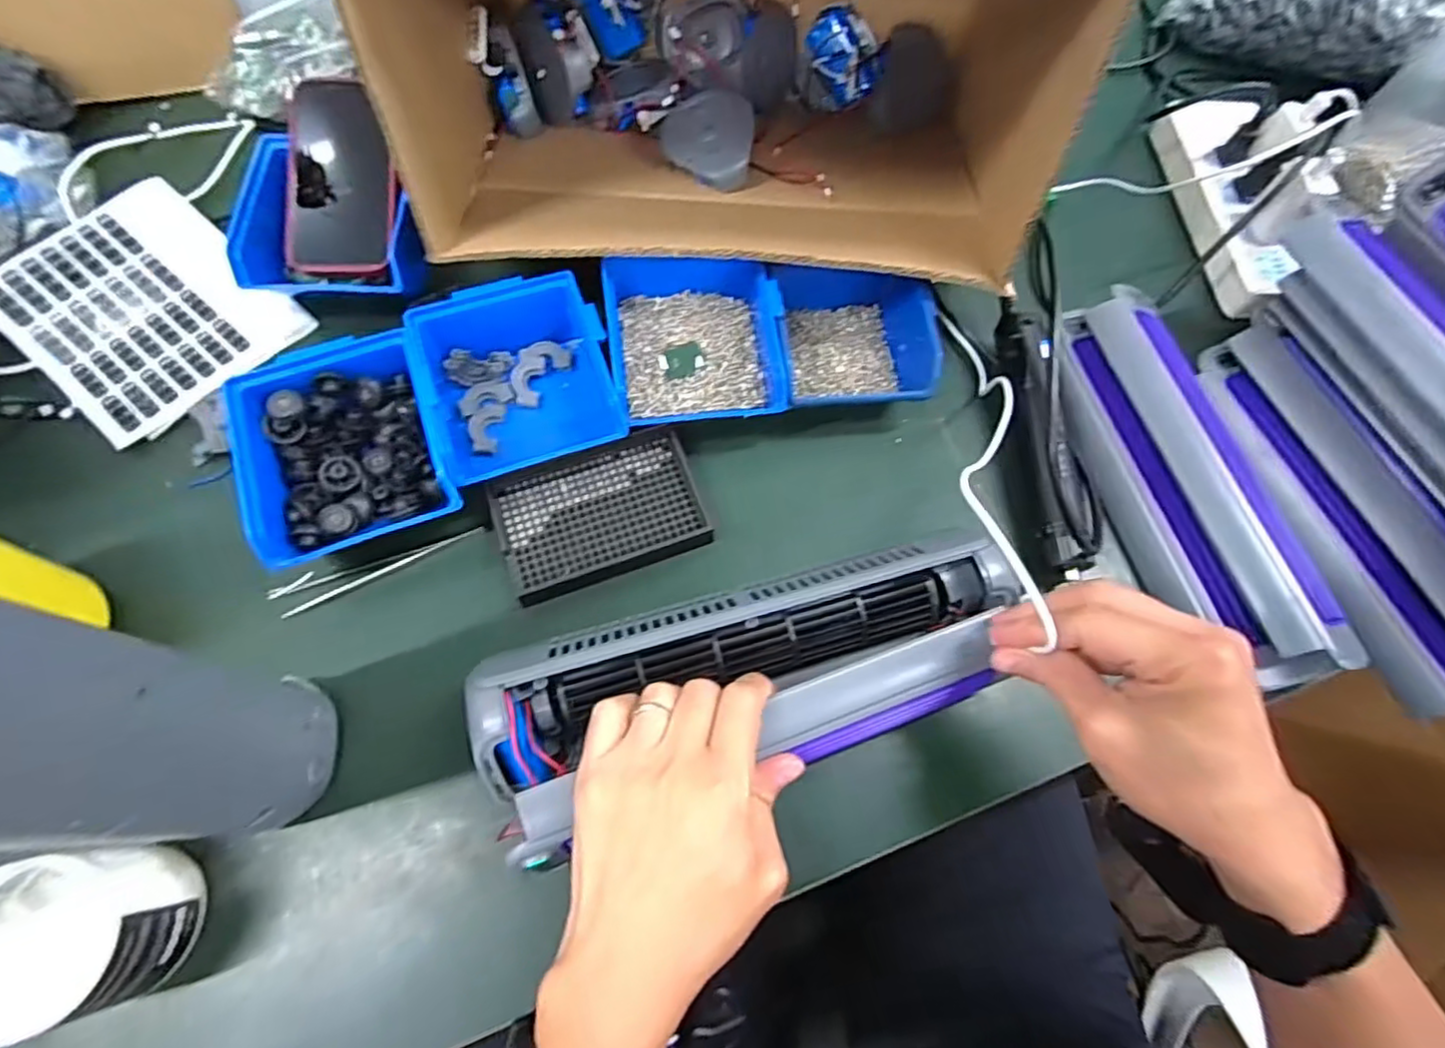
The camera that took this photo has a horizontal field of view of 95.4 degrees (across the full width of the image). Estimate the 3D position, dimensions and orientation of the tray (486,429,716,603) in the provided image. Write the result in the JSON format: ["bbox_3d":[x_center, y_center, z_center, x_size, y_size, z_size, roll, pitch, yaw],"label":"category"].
[{"bbox_3d":[-0.083,-0.010,0.447,0.133,0.017,0.092,-19,70,-11],"label":"tray"}]

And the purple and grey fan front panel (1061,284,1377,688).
[{"bbox_3d":[0.333,-0.037,0.465,0.104,0.043,0.292,-14,71,-6],"label":"purple and grey fan front panel"}]

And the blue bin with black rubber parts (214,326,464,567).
[{"bbox_3d":[-0.243,-0.050,0.435,0.118,0.058,0.140,-19,71,-7],"label":"blue bin with black rubber parts"}]

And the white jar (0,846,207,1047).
[{"bbox_3d":[-0.318,0.201,0.327,0.071,0.089,0.068,-2,68,-4],"label":"white jar"}]

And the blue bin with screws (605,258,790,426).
[{"bbox_3d":[-0.020,-0.132,0.477,0.119,0.057,0.133,-9,70,-4],"label":"blue bin with screws"}]

